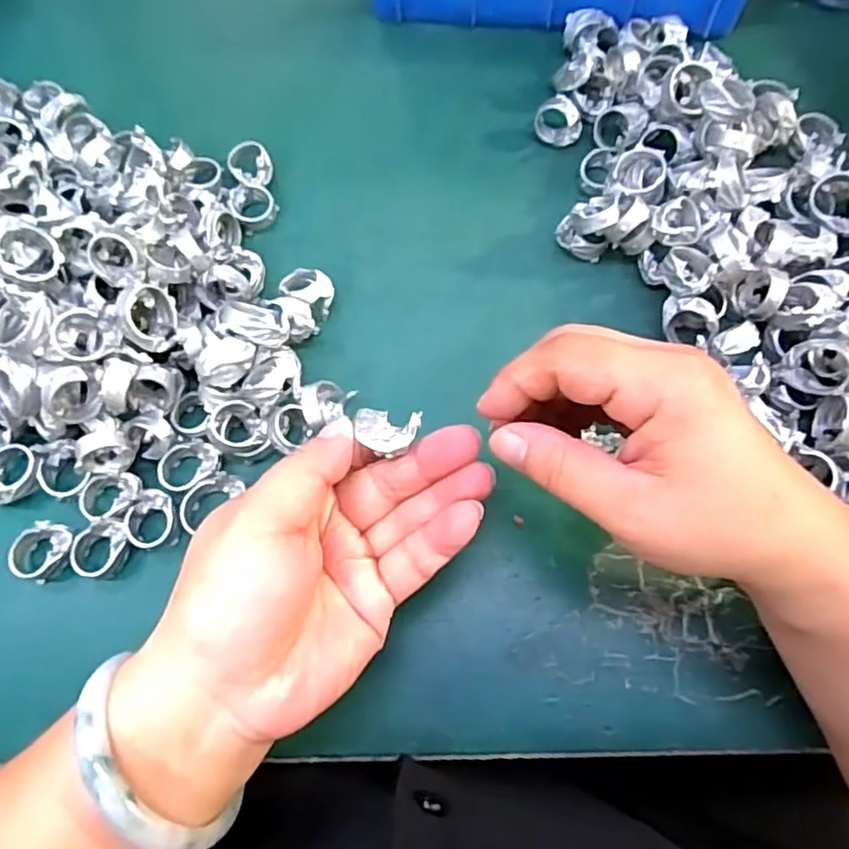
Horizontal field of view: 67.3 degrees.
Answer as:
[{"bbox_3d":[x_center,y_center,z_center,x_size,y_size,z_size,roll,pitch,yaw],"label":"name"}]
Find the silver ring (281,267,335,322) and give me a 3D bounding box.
[{"bbox_3d":[-0.060,-0.071,0.334,0.028,0.017,0.023,20,72,9],"label":"silver ring"}]

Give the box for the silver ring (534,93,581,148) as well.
[{"bbox_3d":[0.076,-0.171,0.361,0.027,0.022,0.016,14,72,7],"label":"silver ring"}]

